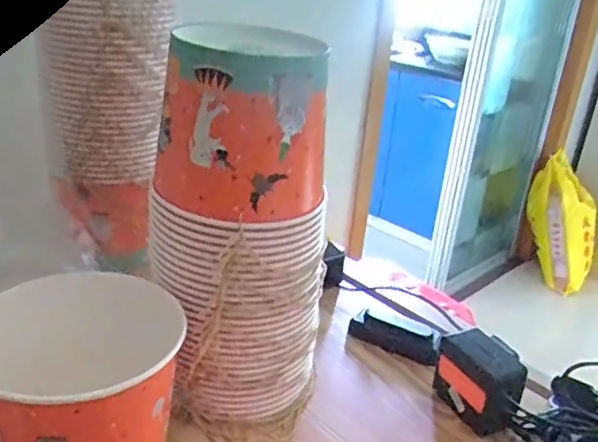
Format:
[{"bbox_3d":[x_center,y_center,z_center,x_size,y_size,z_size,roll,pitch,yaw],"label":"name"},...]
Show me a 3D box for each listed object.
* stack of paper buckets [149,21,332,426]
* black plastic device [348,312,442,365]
[{"bbox_3d":[-0.049,0.013,0.558,0.152,0.352,0.146,6,24,3],"label":"stack of paper buckets"},{"bbox_3d":[0.112,0.135,0.703,0.107,0.030,0.029,17,27,26],"label":"black plastic device"}]

